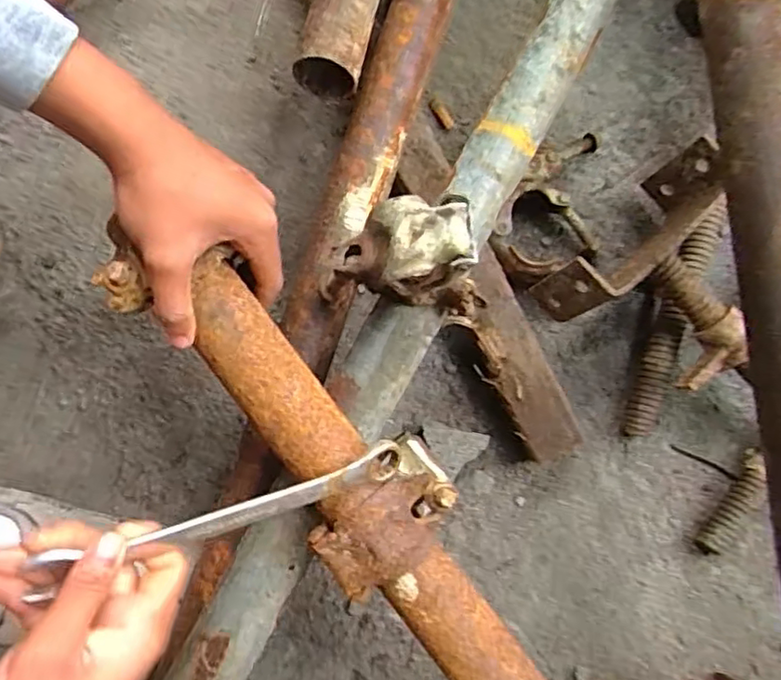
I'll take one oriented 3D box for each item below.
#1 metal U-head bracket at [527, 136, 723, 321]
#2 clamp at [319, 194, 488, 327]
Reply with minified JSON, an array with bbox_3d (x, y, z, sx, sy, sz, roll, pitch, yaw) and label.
[{"bbox_3d":[0.202,-0.085,0.508,0.173,0.126,0.051,-43,82,-6],"label":"metal U-head bracket"},{"bbox_3d":[0.007,-0.052,0.403,0.110,0.092,0.055,2,80,1],"label":"clamp"}]

